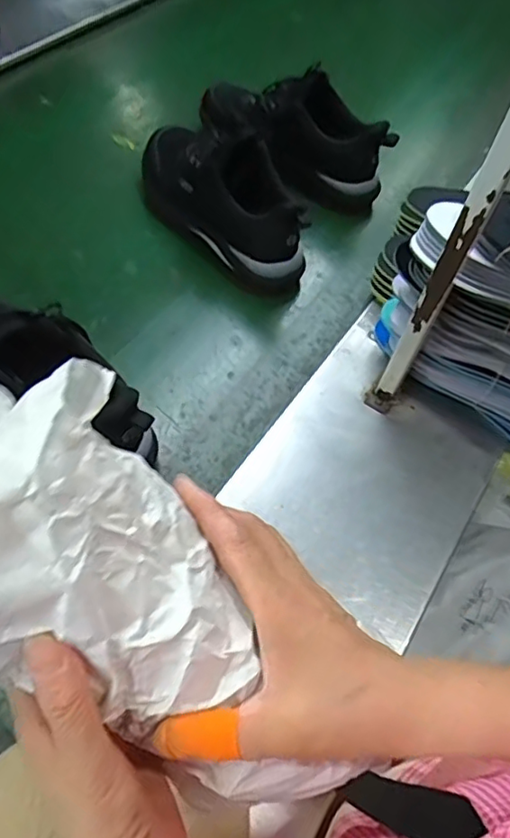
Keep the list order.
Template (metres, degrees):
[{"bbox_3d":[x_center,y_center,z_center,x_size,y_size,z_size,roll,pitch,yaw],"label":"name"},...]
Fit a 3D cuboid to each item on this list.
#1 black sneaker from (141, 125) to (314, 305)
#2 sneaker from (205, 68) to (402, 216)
[{"bbox_3d":[-0.058,-0.313,0.817,0.318,0.152,0.102,38,60,16],"label":"black sneaker"},{"bbox_3d":[0.041,-0.440,0.914,0.335,0.163,0.108,35,59,14],"label":"sneaker"}]

